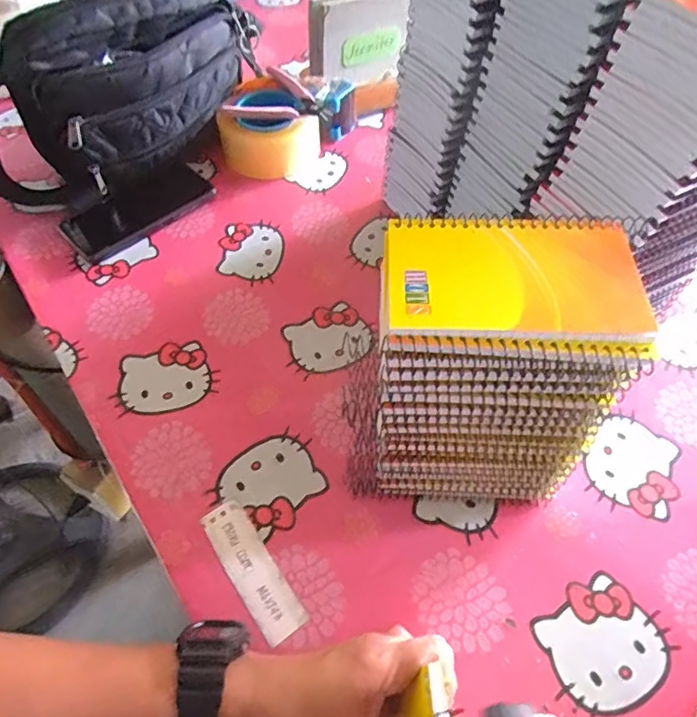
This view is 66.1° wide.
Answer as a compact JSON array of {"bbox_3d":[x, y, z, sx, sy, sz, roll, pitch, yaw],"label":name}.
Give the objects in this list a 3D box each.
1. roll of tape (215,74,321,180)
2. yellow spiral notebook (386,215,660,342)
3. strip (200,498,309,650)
[{"bbox_3d":[-0.097,-0.292,0.665,0.120,0.065,0.141,-4,54,-5],"label":"roll of tape"},{"bbox_3d":[0.086,-0.046,0.284,0.129,0.011,0.081,3,54,0],"label":"yellow spiral notebook"},{"bbox_3d":[-0.070,0.152,0.390,0.031,0.004,0.106,-30,60,-21],"label":"strip"}]

